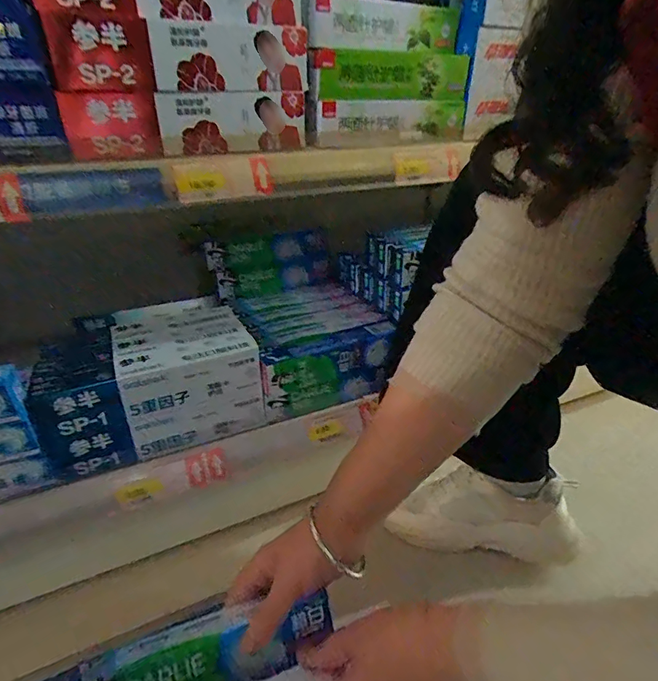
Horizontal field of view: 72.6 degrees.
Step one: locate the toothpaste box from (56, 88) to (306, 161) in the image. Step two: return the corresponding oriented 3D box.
[{"bbox_3d":[-0.128,-0.208,0.428,0.220,0.052,0.034,-17,31,-28],"label":"toothpaste box"}]

